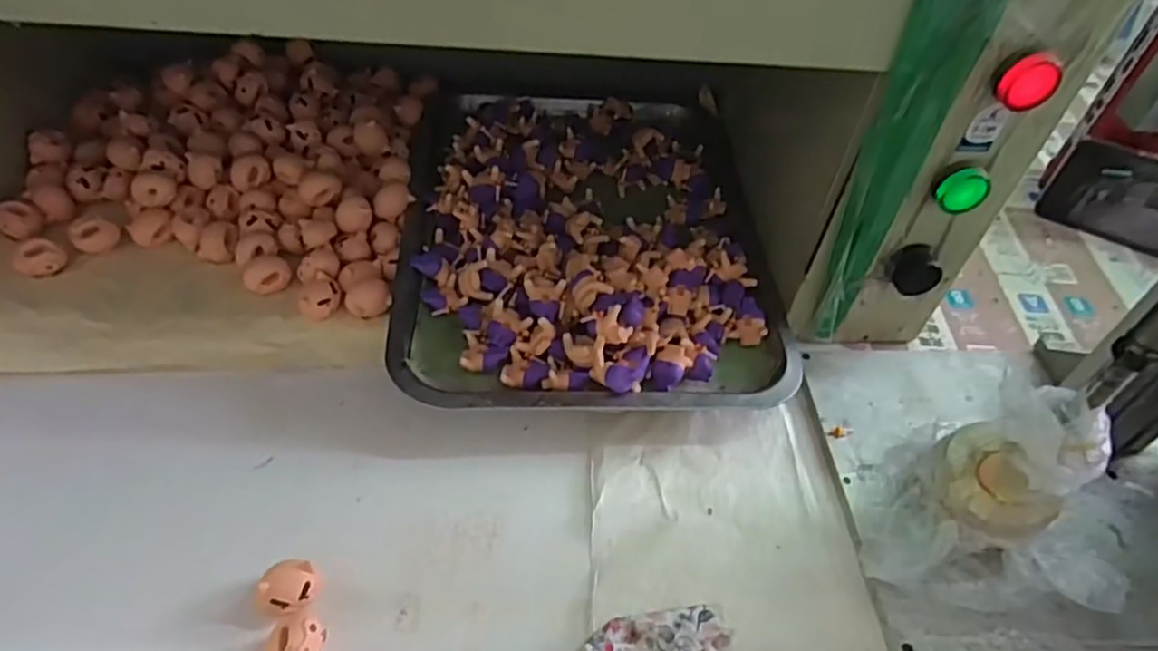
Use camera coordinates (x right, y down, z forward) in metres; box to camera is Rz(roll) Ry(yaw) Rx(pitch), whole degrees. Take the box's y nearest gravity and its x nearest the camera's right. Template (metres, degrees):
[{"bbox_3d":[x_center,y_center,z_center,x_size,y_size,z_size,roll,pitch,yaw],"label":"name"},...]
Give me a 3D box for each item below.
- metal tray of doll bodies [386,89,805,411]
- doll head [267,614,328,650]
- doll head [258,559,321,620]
[{"bbox_3d":[0.005,-0.083,0.540,0.263,0.049,0.352,0,49,-6],"label":"metal tray of doll bodies"},{"bbox_3d":[-0.135,0.154,0.339,0.023,0.019,0.027,12,49,3],"label":"doll head"},{"bbox_3d":[-0.146,0.134,0.358,0.026,0.018,0.027,3,49,-4],"label":"doll head"}]

